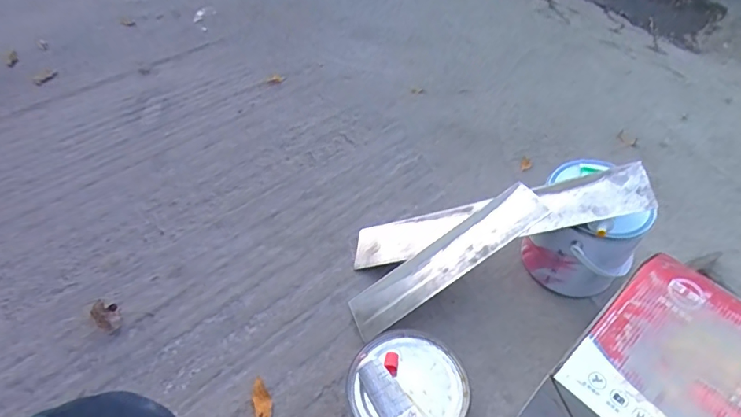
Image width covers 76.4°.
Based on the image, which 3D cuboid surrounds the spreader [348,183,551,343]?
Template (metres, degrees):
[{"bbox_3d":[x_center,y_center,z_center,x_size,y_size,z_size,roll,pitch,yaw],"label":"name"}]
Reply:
[{"bbox_3d":[0.114,0.080,0.728,0.332,0.008,0.087,-36,36,4],"label":"spreader"}]

